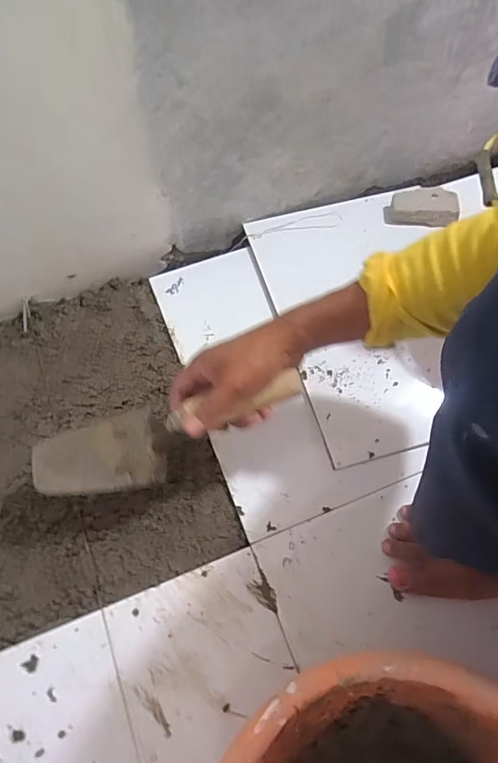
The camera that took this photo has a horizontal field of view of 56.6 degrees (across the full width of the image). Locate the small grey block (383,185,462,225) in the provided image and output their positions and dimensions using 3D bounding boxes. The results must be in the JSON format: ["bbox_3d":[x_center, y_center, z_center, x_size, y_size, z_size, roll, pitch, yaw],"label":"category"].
[{"bbox_3d":[0.266,-0.271,0.717,0.108,0.028,0.063,1,65,1],"label":"small grey block"}]

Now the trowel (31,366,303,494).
[{"bbox_3d":[-0.084,0.052,0.488,0.287,0.045,0.087,-19,66,5],"label":"trowel"}]

